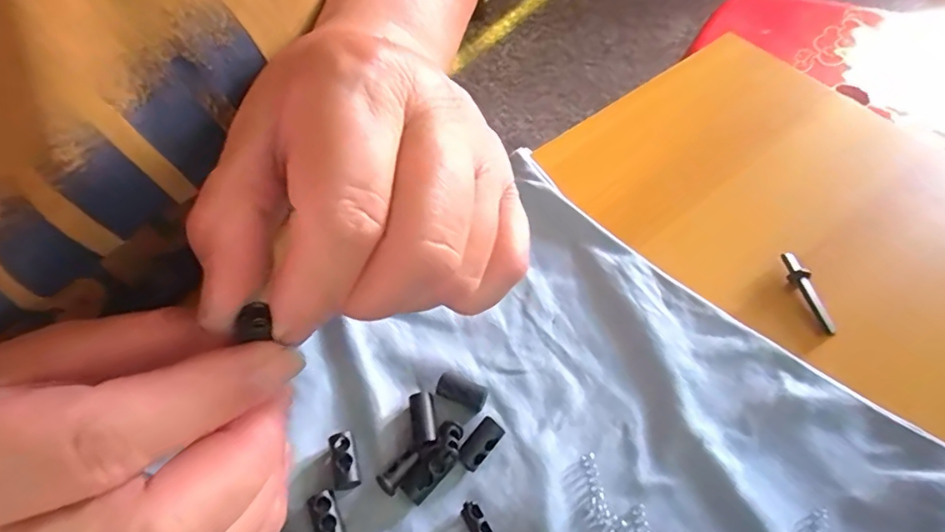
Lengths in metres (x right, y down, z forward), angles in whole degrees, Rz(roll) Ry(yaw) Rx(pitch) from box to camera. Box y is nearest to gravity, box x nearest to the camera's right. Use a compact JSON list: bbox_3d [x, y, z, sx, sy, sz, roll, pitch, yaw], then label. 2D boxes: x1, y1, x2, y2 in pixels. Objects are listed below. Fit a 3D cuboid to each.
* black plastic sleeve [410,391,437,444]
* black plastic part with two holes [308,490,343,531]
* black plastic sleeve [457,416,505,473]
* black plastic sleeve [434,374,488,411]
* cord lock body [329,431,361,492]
[{"bbox_3d":[-0.018,0.055,0.191,0.007,0.006,0.018,-13,57,-3],"label":"black plastic sleeve"},{"bbox_3d":[-0.048,0.085,0.175,0.008,0.007,0.018,-21,58,-9],"label":"black plastic part with two holes"},{"bbox_3d":[0.003,0.063,0.185,0.008,0.007,0.018,35,66,23],"label":"black plastic sleeve"},{"bbox_3d":[-0.004,0.047,0.195,0.018,0.008,0.008,18,61,15],"label":"black plastic sleeve"},{"bbox_3d":[-0.045,0.068,0.184,0.009,0.005,0.018,-11,57,-2],"label":"cord lock body"}]

